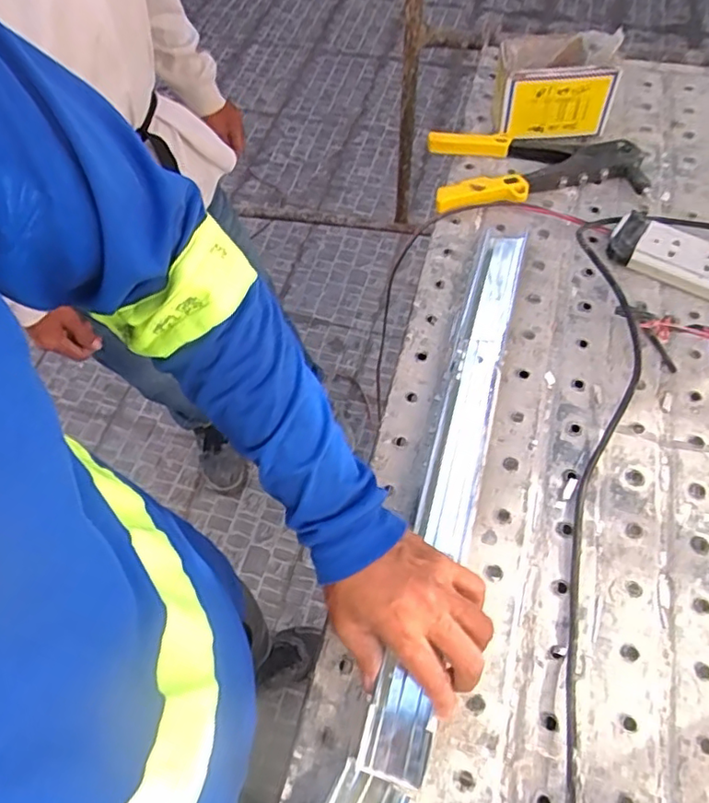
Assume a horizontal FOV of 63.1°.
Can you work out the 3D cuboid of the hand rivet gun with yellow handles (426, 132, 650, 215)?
[{"bbox_3d":[0.218,-0.292,0.706,0.241,0.030,0.126,-3,60,2],"label":"hand rivet gun with yellow handles"}]

